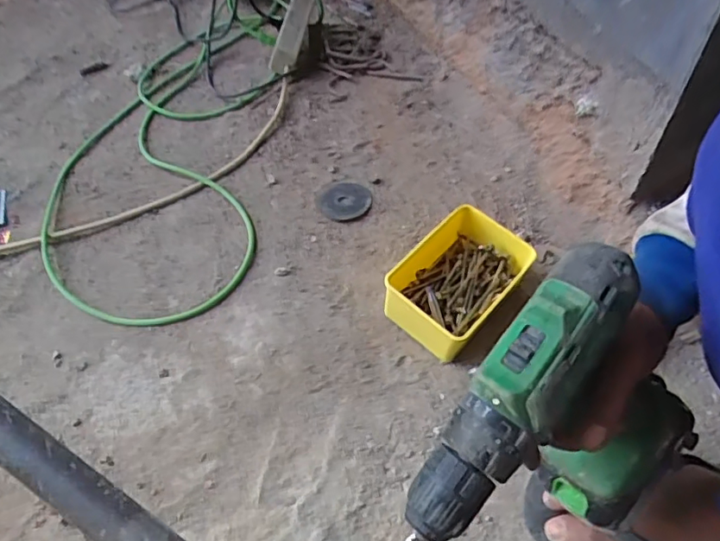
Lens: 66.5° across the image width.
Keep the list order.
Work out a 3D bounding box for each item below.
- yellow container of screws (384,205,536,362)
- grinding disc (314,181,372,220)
[{"bbox_3d":[0.116,0.012,0.642,0.117,0.074,0.169,35,62,27],"label":"yellow container of screws"},{"bbox_3d":[-0.026,-0.099,0.775,0.082,0.007,0.070,33,61,26],"label":"grinding disc"}]

